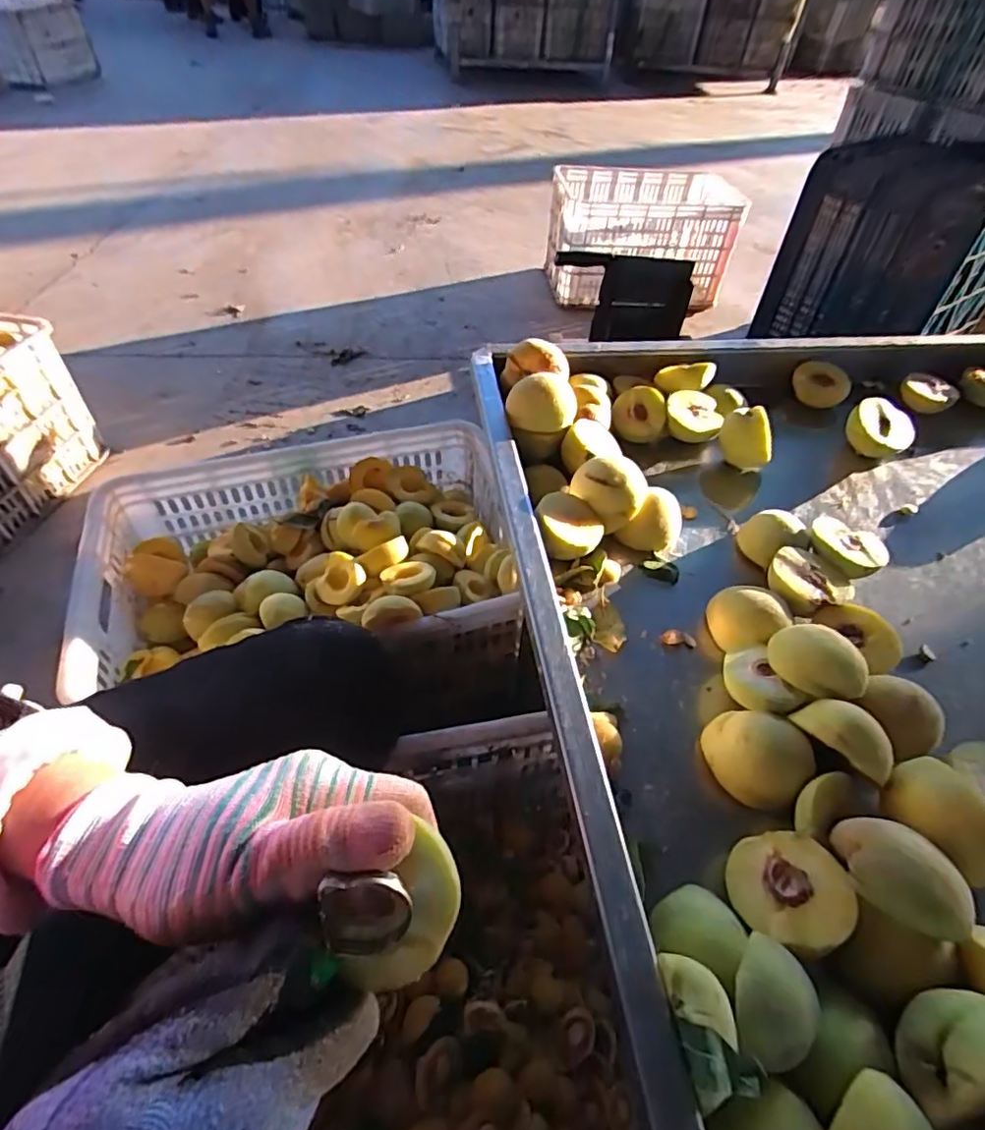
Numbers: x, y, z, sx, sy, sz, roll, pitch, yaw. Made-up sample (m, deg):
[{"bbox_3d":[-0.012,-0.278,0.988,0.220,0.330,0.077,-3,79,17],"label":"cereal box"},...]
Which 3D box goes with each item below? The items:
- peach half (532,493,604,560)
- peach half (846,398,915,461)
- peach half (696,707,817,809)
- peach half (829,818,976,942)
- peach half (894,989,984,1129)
[{"bbox_3d":[0.064,-0.028,0.498,0.056,0.043,0.059,6,49,1],"label":"peach half"},{"bbox_3d":[0.424,-0.146,0.638,0.067,0.046,0.057,34,55,23],"label":"peach half"},{"bbox_3d":[0.174,0.126,0.385,0.062,0.039,0.054,38,57,26],"label":"peach half"},{"bbox_3d":[0.219,0.167,0.313,0.060,0.031,0.049,28,52,20],"label":"peach half"},{"bbox_3d":[0.220,0.221,0.264,0.056,0.033,0.040,-10,50,-12],"label":"peach half"}]

